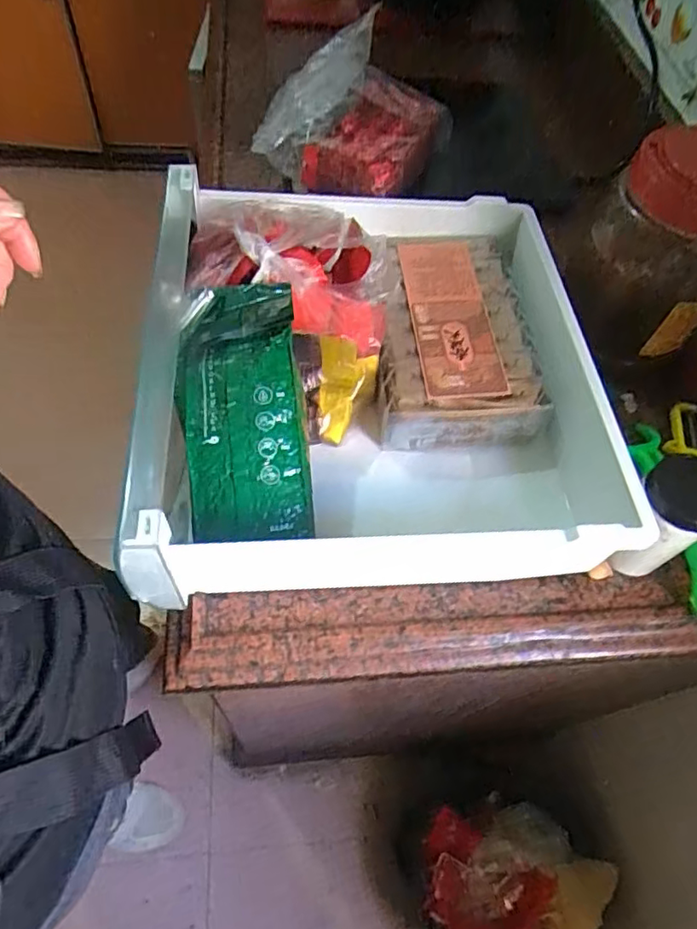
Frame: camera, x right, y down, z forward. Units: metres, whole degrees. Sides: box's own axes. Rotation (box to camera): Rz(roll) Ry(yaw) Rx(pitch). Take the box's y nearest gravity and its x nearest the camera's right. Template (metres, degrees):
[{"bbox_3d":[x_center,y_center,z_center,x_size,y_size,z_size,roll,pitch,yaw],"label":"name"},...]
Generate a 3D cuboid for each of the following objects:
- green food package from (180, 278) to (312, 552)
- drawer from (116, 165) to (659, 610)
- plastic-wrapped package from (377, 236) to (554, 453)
[{"bbox_3d":[-0.078,-0.045,0.430,0.087,0.029,0.202,-6,75,-7],"label":"green food package"},{"bbox_3d":[0.025,-0.075,0.500,0.382,0.122,0.390,-3,60,-6],"label":"drawer"},{"bbox_3d":[0.090,-0.125,0.552,0.141,0.053,0.224,-2,60,-5],"label":"plastic-wrapped package"}]

